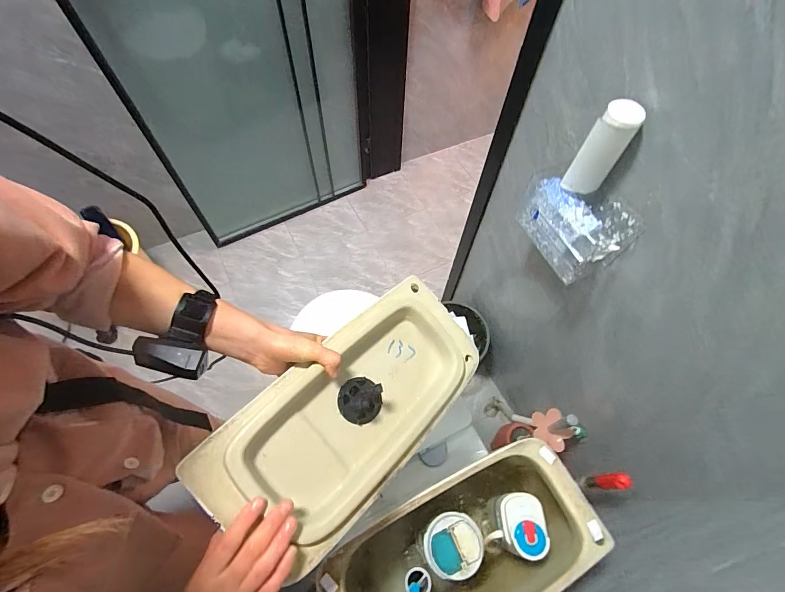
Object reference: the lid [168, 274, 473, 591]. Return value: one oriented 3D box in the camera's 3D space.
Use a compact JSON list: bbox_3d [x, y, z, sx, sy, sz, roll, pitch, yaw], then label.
[{"bbox_3d":[-0.040,0.140,0.478,0.381,0.036,0.180,-38,89,-30],"label":"lid"}]

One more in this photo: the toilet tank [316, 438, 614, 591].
[{"bbox_3d":[0.092,0.415,0.608,0.377,0.286,0.175,-23,64,-14],"label":"toilet tank"}]

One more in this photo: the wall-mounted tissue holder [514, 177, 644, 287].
[{"bbox_3d":[0.303,-0.121,0.634,0.090,0.112,0.175,-31,66,-18],"label":"wall-mounted tissue holder"}]

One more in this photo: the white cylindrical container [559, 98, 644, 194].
[{"bbox_3d":[0.304,-0.210,0.539,0.054,0.134,0.045,32,65,15],"label":"white cylindrical container"}]

